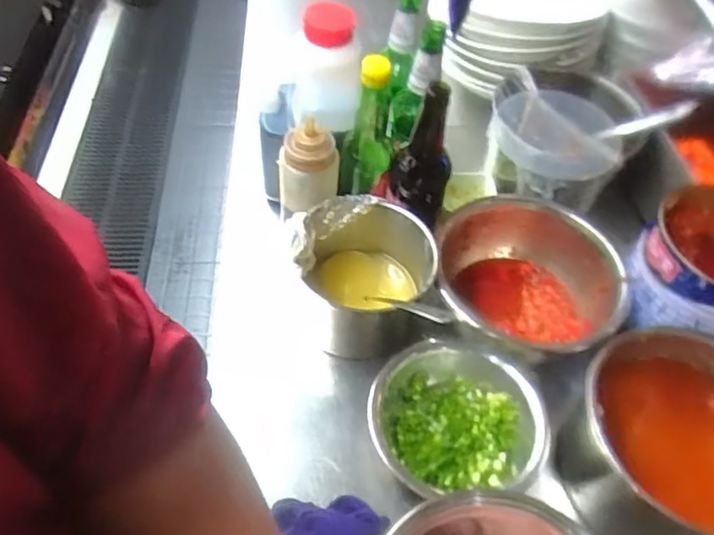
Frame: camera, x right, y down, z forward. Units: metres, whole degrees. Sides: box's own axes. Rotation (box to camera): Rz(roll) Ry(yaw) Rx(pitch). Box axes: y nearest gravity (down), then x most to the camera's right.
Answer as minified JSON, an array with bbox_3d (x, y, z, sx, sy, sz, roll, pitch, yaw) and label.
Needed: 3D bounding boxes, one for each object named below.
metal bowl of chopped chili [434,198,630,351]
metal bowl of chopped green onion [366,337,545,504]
[{"bbox_3d":[0.184,0.028,0.723,0.209,0.106,0.185,23,54,13],"label":"metal bowl of chopped chili"},{"bbox_3d":[0.101,0.154,0.640,0.179,0.056,0.153,-5,53,-8],"label":"metal bowl of chopped green onion"}]

